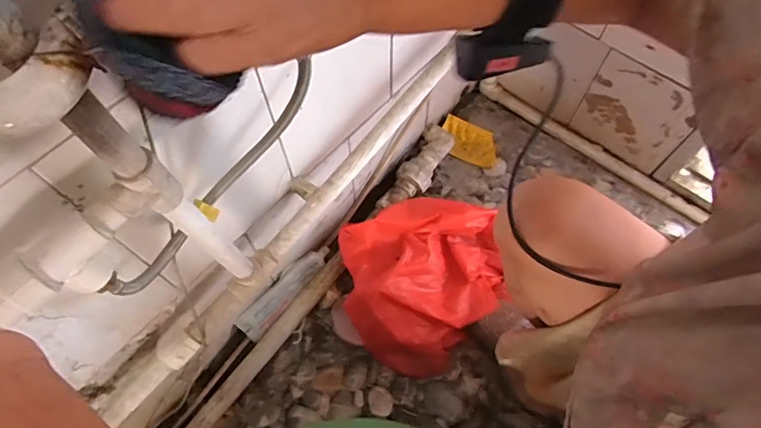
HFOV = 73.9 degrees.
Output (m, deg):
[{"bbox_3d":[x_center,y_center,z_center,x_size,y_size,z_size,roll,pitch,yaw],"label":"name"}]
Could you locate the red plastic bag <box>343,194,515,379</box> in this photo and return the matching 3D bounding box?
[{"bbox_3d":[0.074,0.116,0.856,0.268,0.110,0.283,-6,64,-2],"label":"red plastic bag"}]

